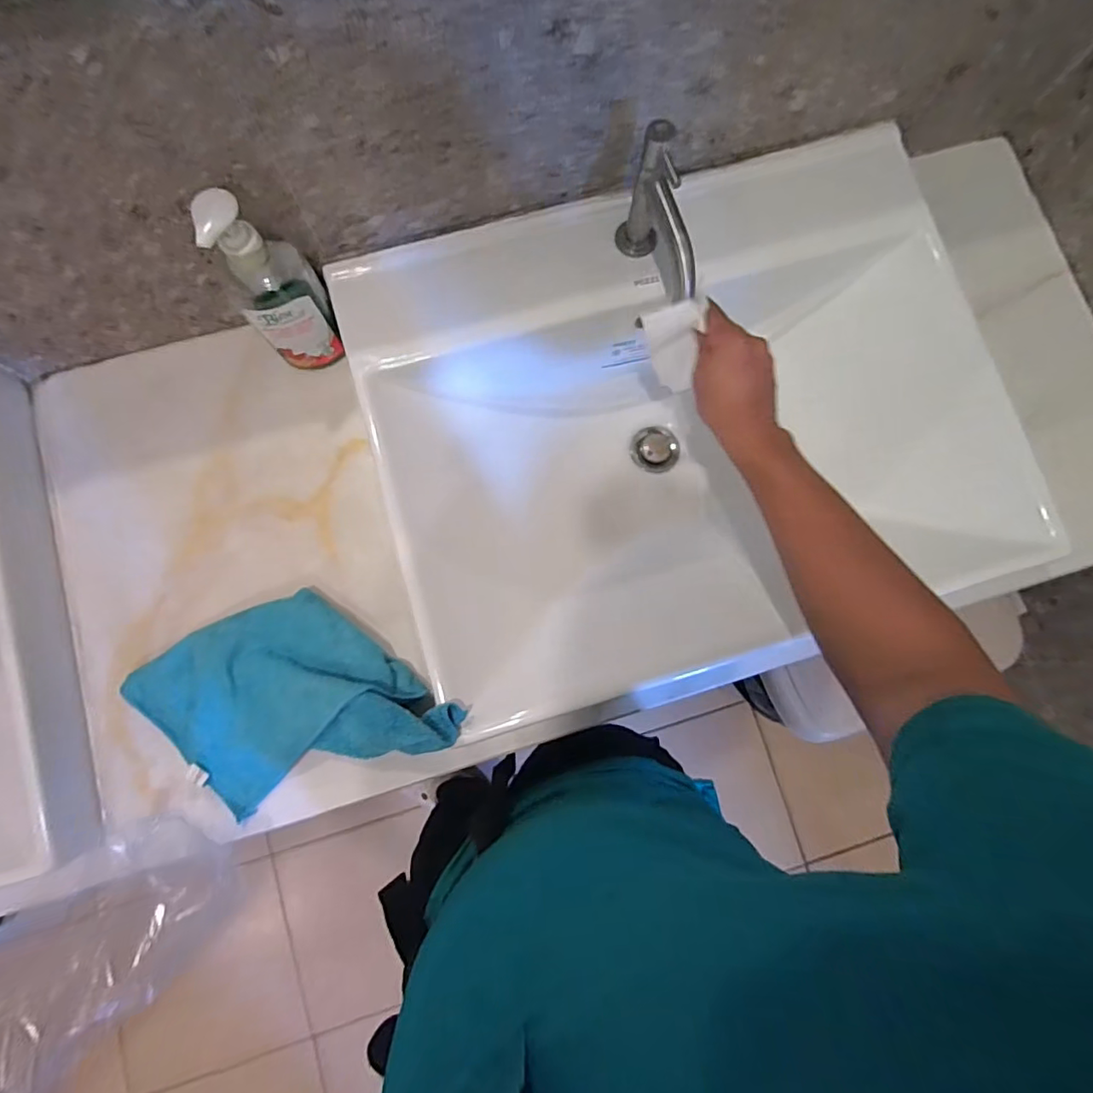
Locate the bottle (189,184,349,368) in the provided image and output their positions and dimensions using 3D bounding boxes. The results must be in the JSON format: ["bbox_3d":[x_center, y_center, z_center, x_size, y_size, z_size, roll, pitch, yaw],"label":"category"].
[{"bbox_3d":[-0.242,-0.226,0.491,0.066,0.199,0.057,-18,82,-4],"label":"bottle"}]

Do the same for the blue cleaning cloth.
[{"bbox_3d":[-0.234,0.136,0.492,0.285,0.080,0.173,-20,82,-4],"label":"blue cleaning cloth"}]

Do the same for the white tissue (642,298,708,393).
[{"bbox_3d":[0.120,-0.183,0.510,0.047,0.089,0.010,-8,50,10],"label":"white tissue"}]

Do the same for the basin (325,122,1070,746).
[{"bbox_3d":[0.136,-0.111,0.587,0.601,0.159,0.481,-16,83,-4],"label":"basin"}]

